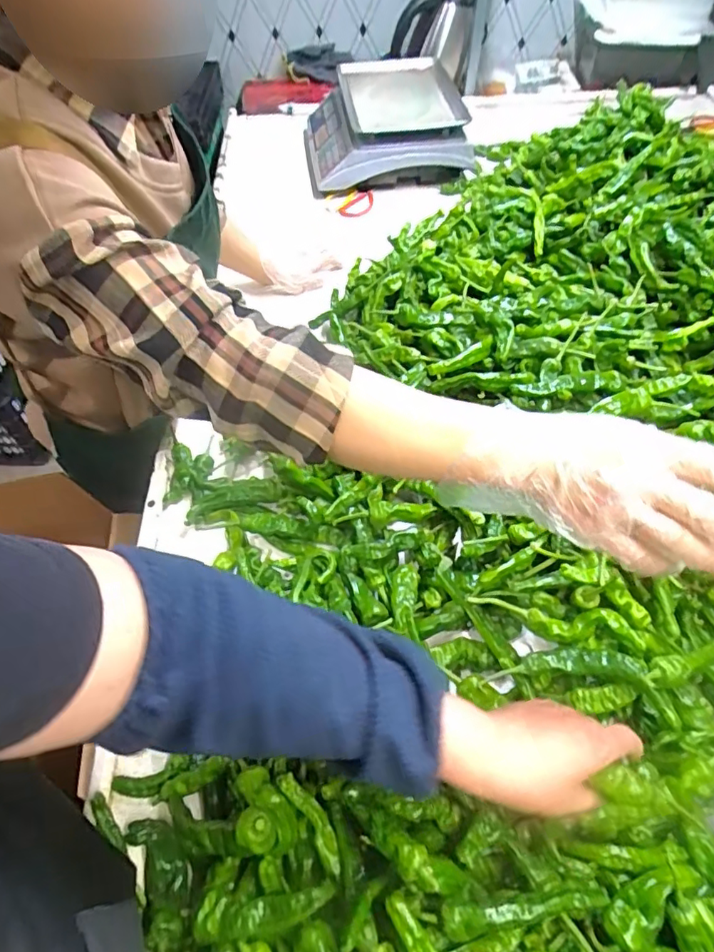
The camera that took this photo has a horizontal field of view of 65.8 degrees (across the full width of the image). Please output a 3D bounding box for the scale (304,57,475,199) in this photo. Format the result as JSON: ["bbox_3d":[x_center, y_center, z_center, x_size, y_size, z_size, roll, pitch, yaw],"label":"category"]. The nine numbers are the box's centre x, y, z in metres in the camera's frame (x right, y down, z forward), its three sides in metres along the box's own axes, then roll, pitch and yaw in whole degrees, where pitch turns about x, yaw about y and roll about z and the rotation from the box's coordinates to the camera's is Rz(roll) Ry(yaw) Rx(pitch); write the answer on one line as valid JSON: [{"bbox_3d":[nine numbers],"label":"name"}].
[{"bbox_3d":[0.062,-0.739,1.151,0.343,0.100,0.365,-3,55,0],"label":"scale"}]

